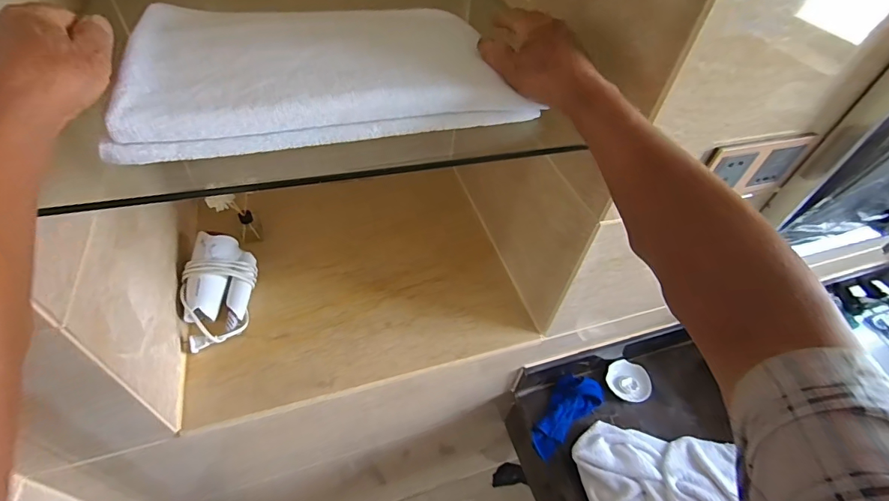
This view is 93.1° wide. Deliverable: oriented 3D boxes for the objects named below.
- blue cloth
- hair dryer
[{"bbox_3d":[0.254,0.343,0.892,0.088,0.034,0.207,37,55,24],"label":"blue cloth"},{"bbox_3d":[-0.395,0.064,0.738,0.119,0.078,0.197,-6,49,-11],"label":"hair dryer"}]

